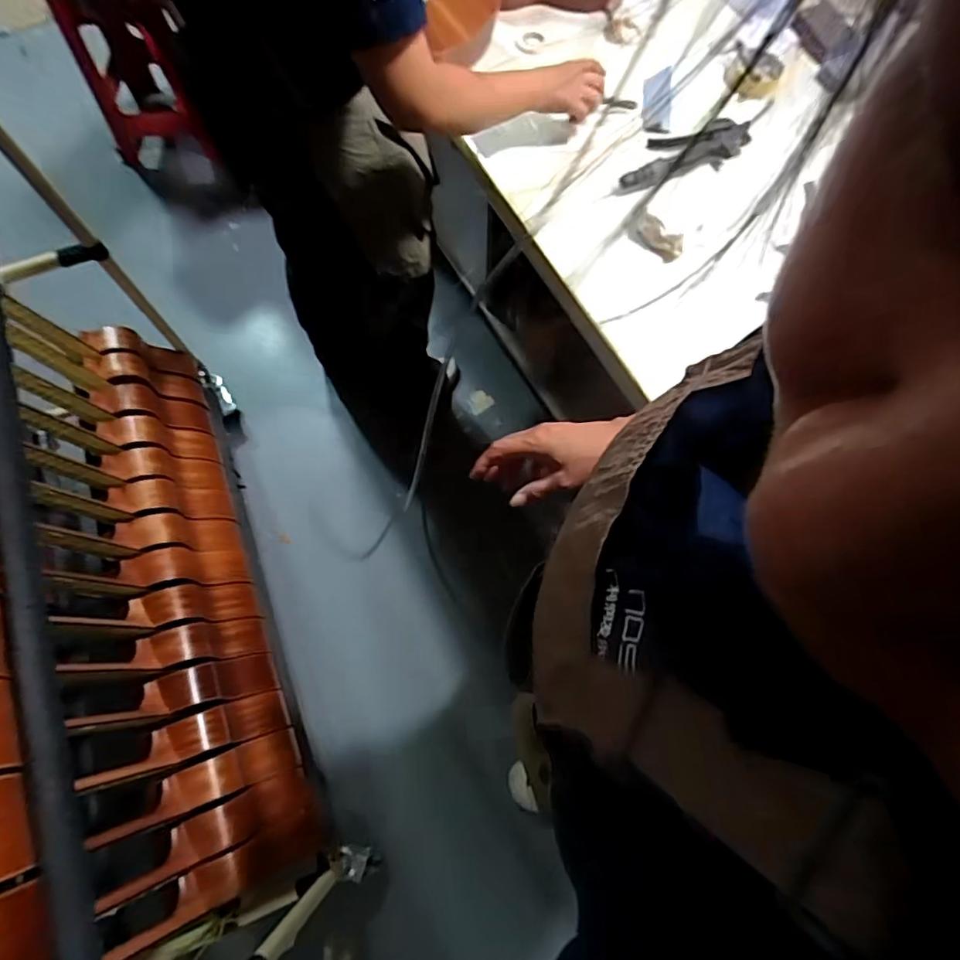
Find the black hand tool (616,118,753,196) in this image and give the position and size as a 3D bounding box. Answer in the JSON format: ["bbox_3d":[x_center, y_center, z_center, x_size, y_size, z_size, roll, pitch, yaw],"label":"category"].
[{"bbox_3d":[0.297,-0.489,0.817,0.228,0.025,0.081,-21,70,-8],"label":"black hand tool"}]

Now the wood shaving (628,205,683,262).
[{"bbox_3d":[0.243,-0.342,0.766,0.024,0.043,0.083,-41,74,-14],"label":"wood shaving"}]

